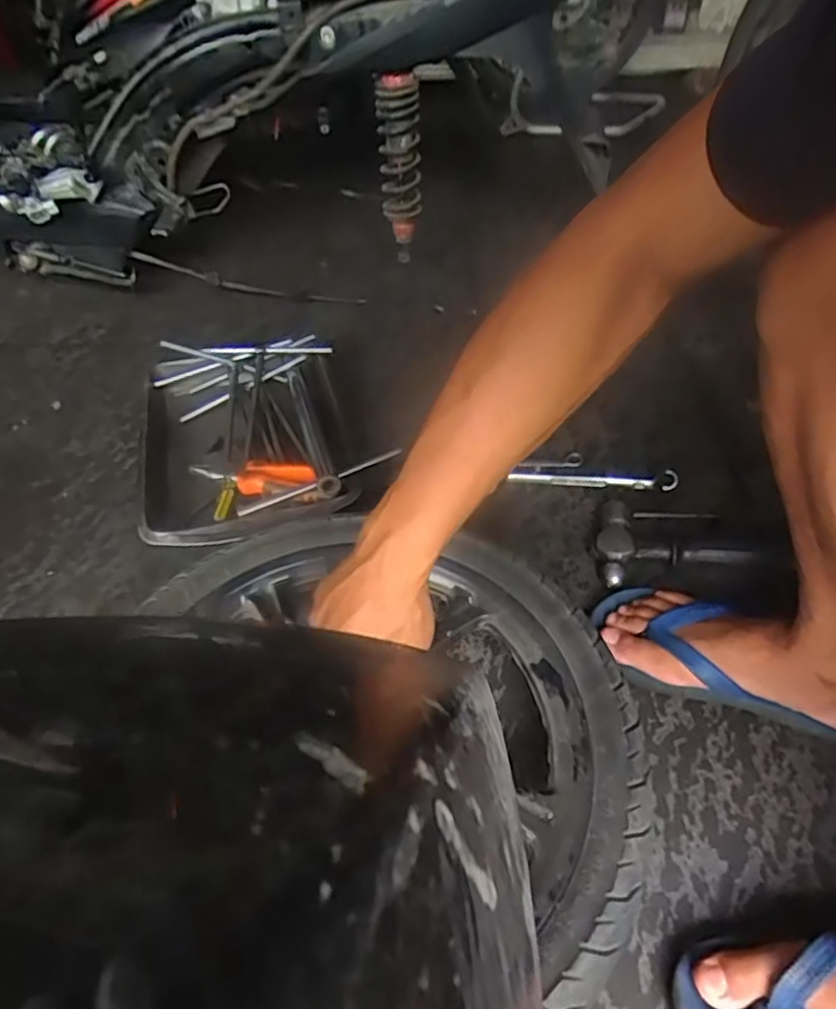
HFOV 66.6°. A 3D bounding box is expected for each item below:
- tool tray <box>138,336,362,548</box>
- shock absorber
[{"bbox_3d":[-0.217,-0.081,0.798,0.253,0.068,0.341,-8,47,-6],"label":"tool tray"},{"bbox_3d":[-0.027,-0.503,0.984,0.065,0.276,0.072,0,46,2],"label":"shock absorber"}]

